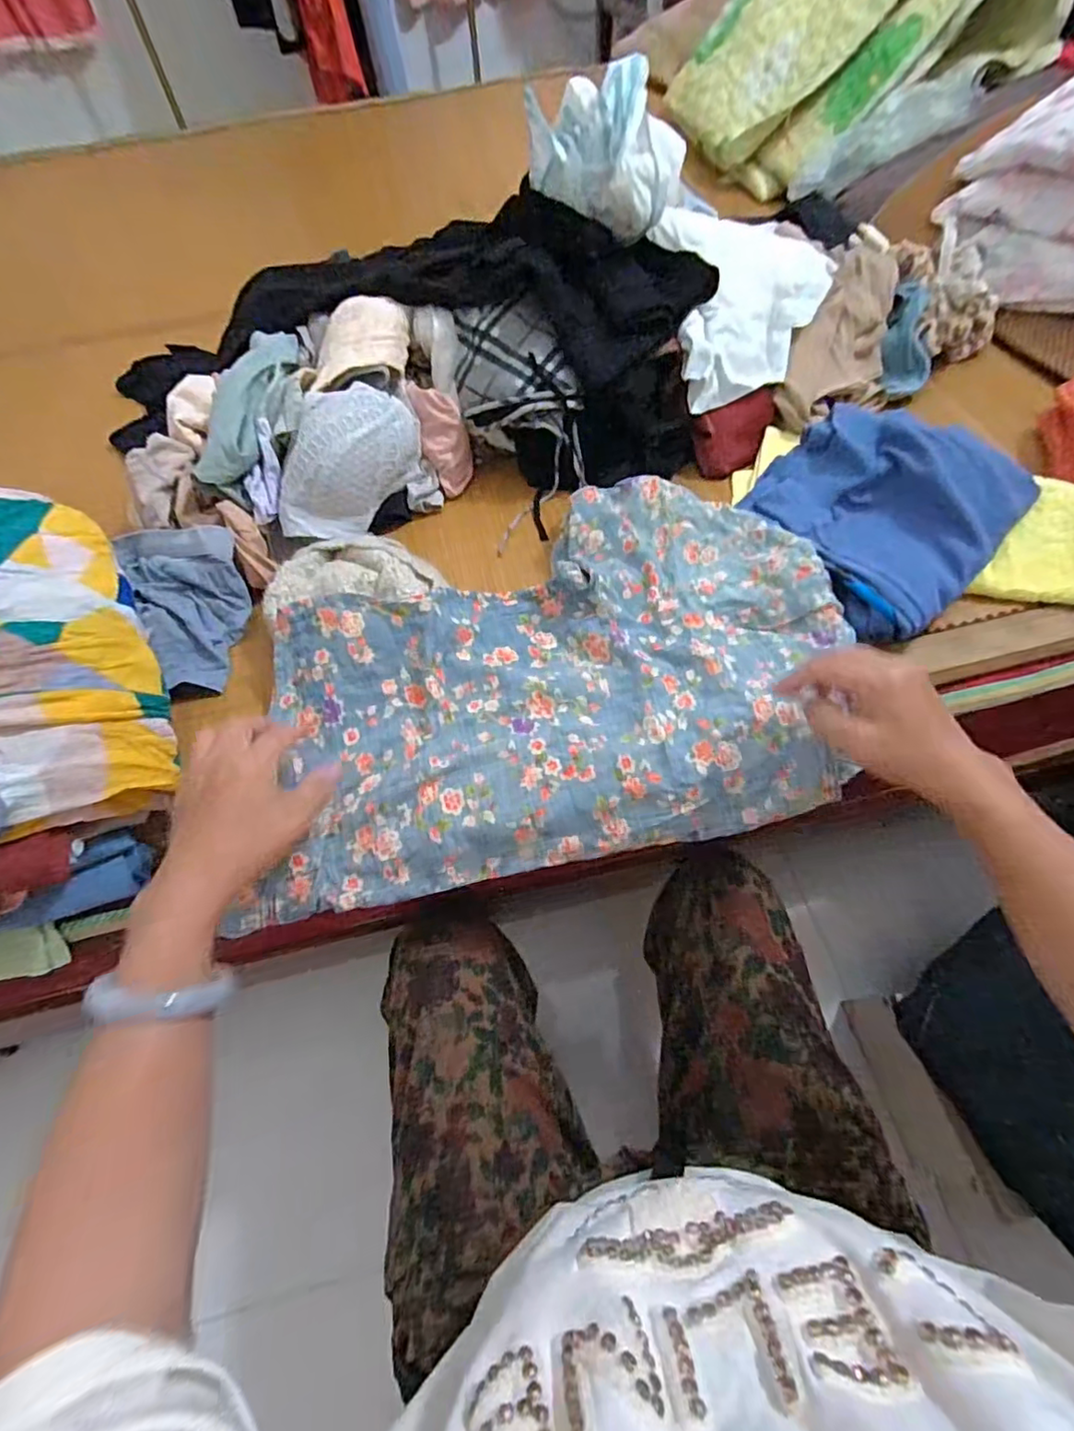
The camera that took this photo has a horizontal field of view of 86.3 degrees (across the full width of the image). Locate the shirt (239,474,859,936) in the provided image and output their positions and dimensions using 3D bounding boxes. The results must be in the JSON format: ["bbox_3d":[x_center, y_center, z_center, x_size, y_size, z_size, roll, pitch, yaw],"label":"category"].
[{"bbox_3d":[-0.002,-0.039,0.525,0.535,0.088,0.335,-12,61,-3],"label":"shirt"}]

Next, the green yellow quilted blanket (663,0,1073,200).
[{"bbox_3d":[0.502,-1.141,0.969,0.417,0.231,0.553,-19,61,-7],"label":"green yellow quilted blanket"}]

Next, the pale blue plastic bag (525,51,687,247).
[{"bbox_3d":[0.069,-0.564,0.572,0.126,0.113,0.127,20,64,14],"label":"pale blue plastic bag"}]

